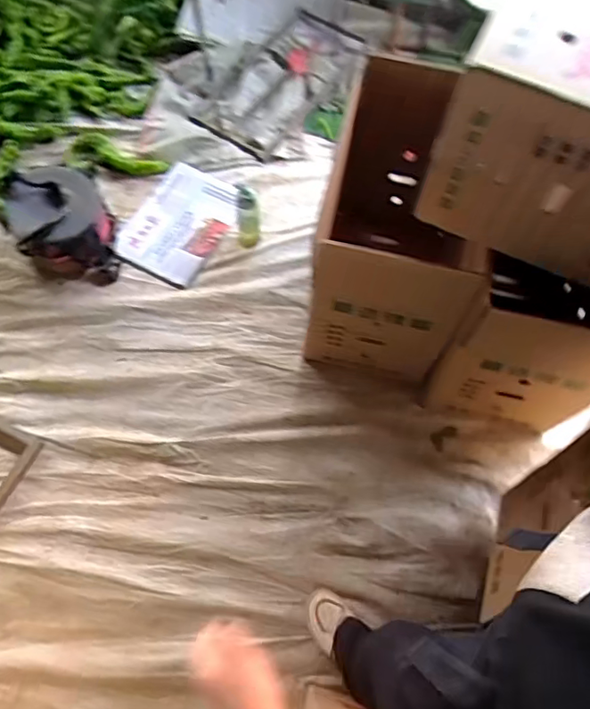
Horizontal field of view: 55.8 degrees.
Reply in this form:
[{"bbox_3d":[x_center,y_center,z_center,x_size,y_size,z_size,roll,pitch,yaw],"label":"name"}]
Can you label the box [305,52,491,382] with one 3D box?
[{"bbox_3d":[0.274,-0.297,1.398,0.400,0.555,0.584,15,63,7],"label":"box"}]

